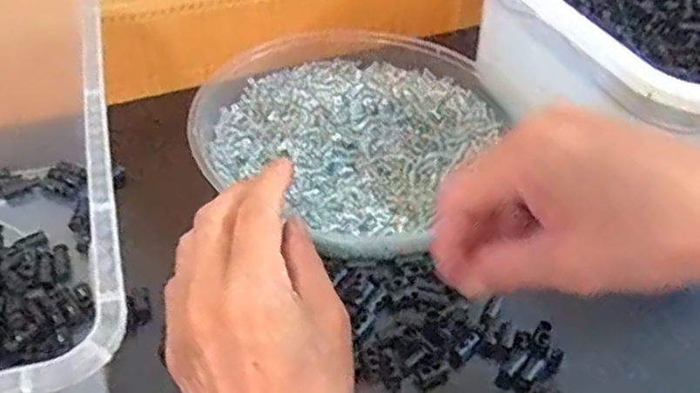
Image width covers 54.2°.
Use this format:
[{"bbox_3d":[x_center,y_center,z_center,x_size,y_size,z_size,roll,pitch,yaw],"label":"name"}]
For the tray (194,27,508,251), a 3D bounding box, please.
[{"bbox_3d":[-0.009,-0.064,0.500,0.204,0.038,0.218,2,44,-2],"label":"tray"}]

